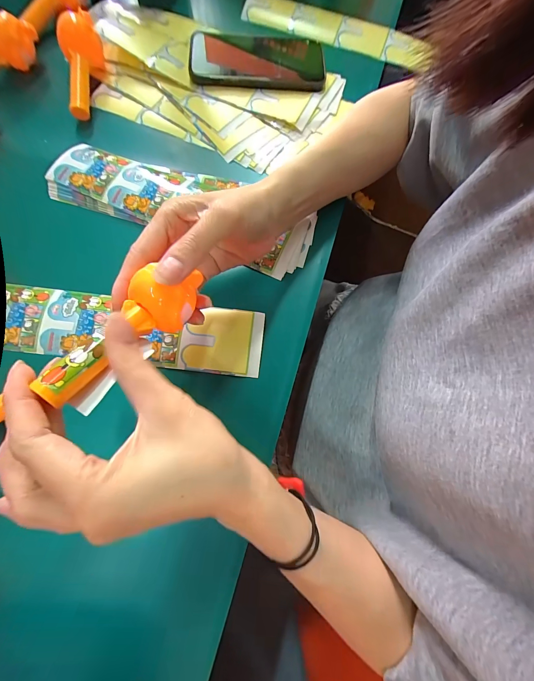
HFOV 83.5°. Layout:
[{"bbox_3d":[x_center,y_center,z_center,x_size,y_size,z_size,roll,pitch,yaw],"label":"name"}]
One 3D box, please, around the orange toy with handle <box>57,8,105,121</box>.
[{"bbox_3d":[-0.208,-0.310,0.338,0.041,0.044,0.106,-11,75,-4],"label":"orange toy with handle"}]

